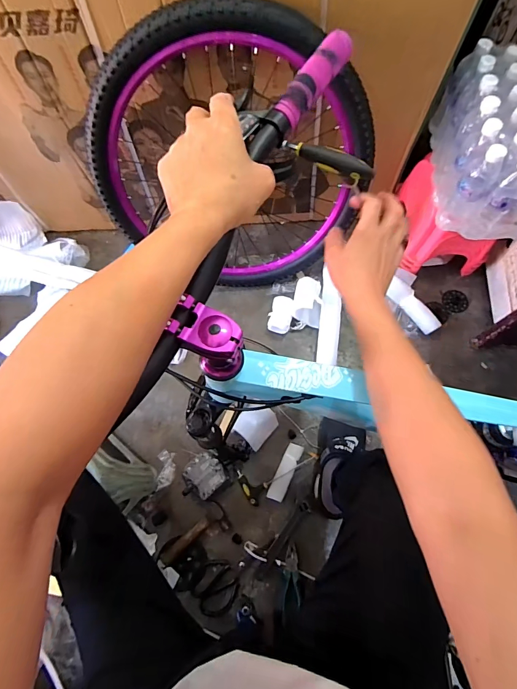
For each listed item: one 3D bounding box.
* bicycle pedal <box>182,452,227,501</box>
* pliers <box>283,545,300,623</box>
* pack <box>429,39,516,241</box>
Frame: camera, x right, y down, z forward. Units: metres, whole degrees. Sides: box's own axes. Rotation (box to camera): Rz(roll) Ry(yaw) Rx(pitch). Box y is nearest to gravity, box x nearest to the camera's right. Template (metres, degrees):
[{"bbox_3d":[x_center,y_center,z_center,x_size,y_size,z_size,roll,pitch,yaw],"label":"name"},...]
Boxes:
[{"bbox_3d":[-0.141,0.338,0.914,0.116,0.047,0.102,-41,75,-12],"label":"bicycle pedal"},{"bbox_3d":[0.078,0.557,0.845,0.037,0.019,0.147,3,71,2],"label":"pliers"},{"bbox_3d":[0.568,-0.457,0.829,0.259,0.219,0.355,5,71,2],"label":"pack"}]

